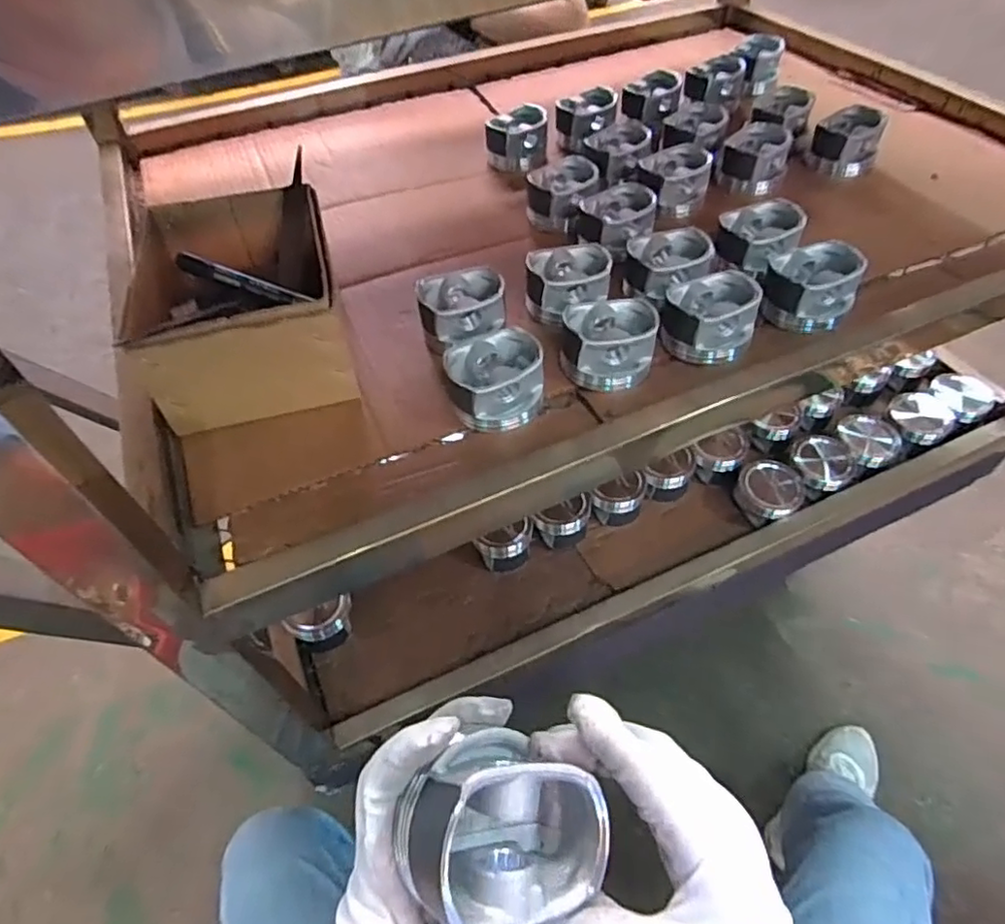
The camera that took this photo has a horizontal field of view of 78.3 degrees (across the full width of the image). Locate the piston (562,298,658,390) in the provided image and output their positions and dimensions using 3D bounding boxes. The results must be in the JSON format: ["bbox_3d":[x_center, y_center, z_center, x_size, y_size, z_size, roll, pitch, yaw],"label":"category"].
[{"bbox_3d":[0.088,-0.100,0.517,0.073,0.051,0.062,1,52,5],"label":"piston"}]

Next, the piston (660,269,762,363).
[{"bbox_3d":[0.178,-0.125,0.530,0.075,0.054,0.074,13,54,14],"label":"piston"}]

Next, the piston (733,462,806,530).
[{"bbox_3d":[0.330,0.037,0.763,0.075,0.048,0.079,-2,52,3],"label":"piston"}]

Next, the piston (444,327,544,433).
[{"bbox_3d":[-0.005,-0.064,0.491,0.074,0.056,0.059,-15,52,-7],"label":"piston"}]

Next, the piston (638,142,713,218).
[{"bbox_3d":[0.184,-0.303,0.670,0.075,0.053,0.077,9,53,11],"label":"piston"}]

